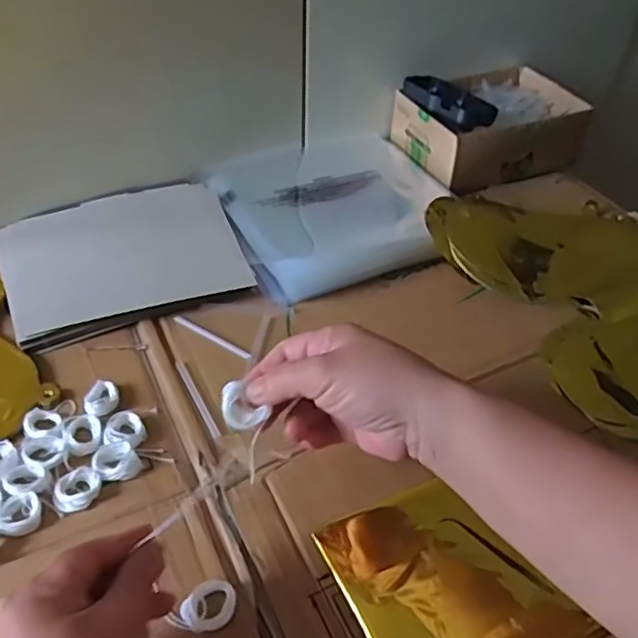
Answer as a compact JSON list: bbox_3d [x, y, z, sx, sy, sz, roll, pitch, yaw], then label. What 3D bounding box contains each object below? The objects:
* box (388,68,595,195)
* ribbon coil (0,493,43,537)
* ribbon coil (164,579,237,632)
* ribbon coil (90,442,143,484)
[{"bbox_3d":[0.193,-0.219,0.723,0.188,0.062,0.137,-16,48,-19],"label":"box"},{"bbox_3d":[-0.190,0.124,0.403,0.027,0.006,0.026,2,45,-2],"label":"ribbon coil"},{"bbox_3d":[-0.063,0.165,0.365,0.026,0.011,0.035,30,51,23],"label":"ribbon coil"},{"bbox_3d":[-0.137,0.096,0.433,0.027,0.006,0.029,2,45,-2],"label":"ribbon coil"}]

